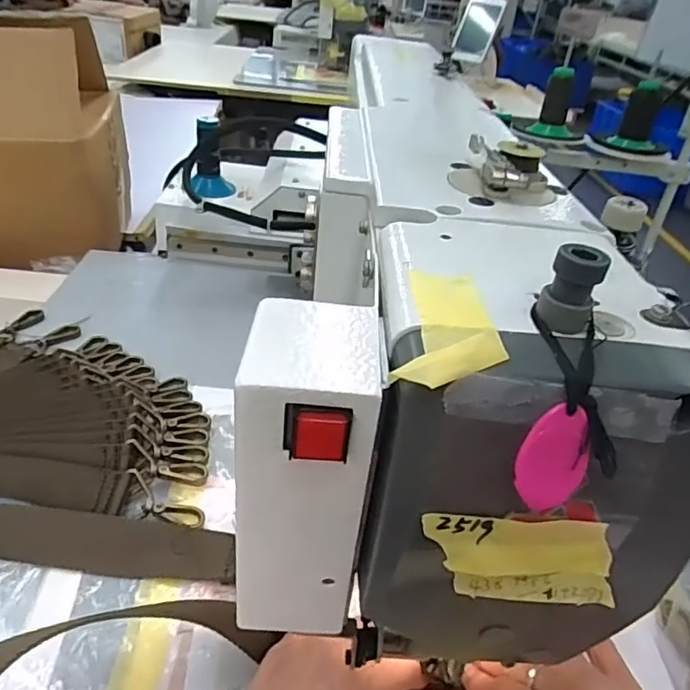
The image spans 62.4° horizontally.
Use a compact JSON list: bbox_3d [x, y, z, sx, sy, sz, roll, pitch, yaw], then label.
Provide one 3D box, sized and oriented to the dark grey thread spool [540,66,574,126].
[{"bbox_3d":[0.324,-0.377,0.865,0.040,0.078,0.042,15,35,11],"label":"dark grey thread spool"}]

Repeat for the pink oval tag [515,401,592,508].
[{"bbox_3d":[0.061,0.033,0.166,0.018,0.033,0.004,15,14,17],"label":"pink oval tag"}]

